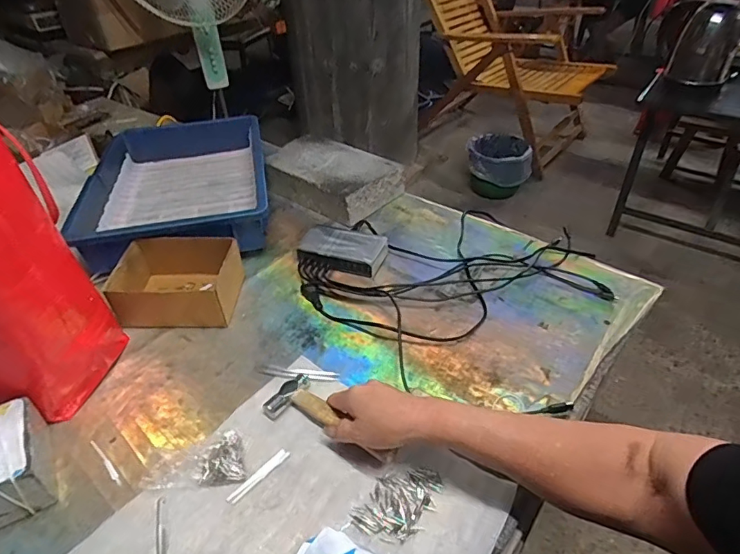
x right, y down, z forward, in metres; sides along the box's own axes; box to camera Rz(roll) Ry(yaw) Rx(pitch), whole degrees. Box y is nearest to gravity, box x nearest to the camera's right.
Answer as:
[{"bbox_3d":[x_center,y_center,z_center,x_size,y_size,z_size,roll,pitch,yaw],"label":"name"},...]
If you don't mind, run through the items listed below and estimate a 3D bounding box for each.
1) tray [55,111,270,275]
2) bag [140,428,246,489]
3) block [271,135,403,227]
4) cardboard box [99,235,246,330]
[{"bbox_3d":[-0.341,-0.172,0.882,0.296,0.075,0.425,-10,41,-8],"label":"tray"},{"bbox_3d":[-0.180,0.187,0.498,0.093,0.029,0.056,-12,41,-12],"label":"bag"},{"bbox_3d":[-0.075,-0.190,0.915,0.240,0.060,0.146,26,48,30],"label":"block"},{"bbox_3d":[-0.269,0.006,0.684,0.160,0.071,0.118,-3,40,-1],"label":"cardboard box"}]

